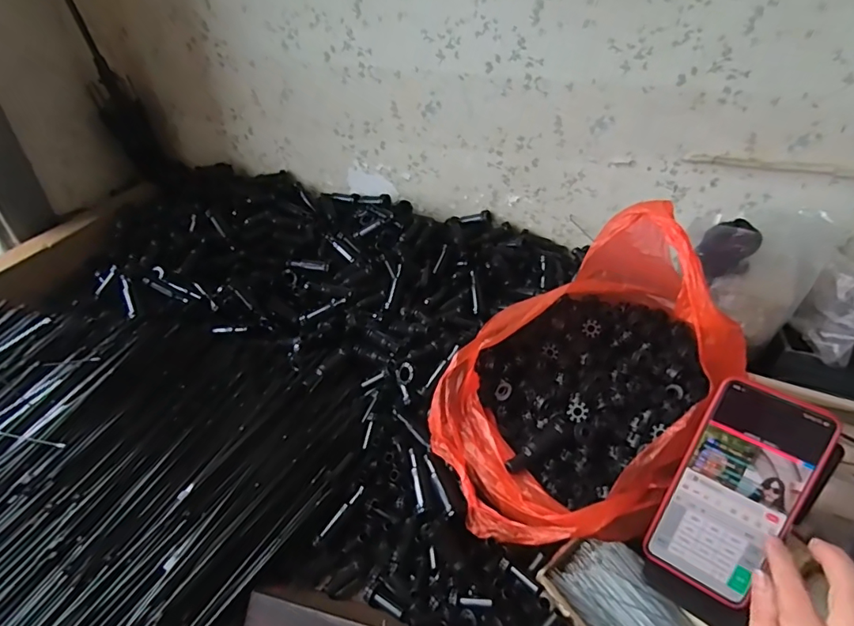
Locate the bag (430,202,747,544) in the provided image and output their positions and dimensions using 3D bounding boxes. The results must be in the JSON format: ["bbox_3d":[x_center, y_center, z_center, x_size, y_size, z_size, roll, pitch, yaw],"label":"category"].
[{"bbox_3d":[0.140,0.051,0.441,0.206,0.206,0.278,30,51,26],"label":"bag"}]

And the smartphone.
[{"bbox_3d":[0.234,0.136,0.369,0.077,0.162,0.006,25,10,28],"label":"smartphone"}]

